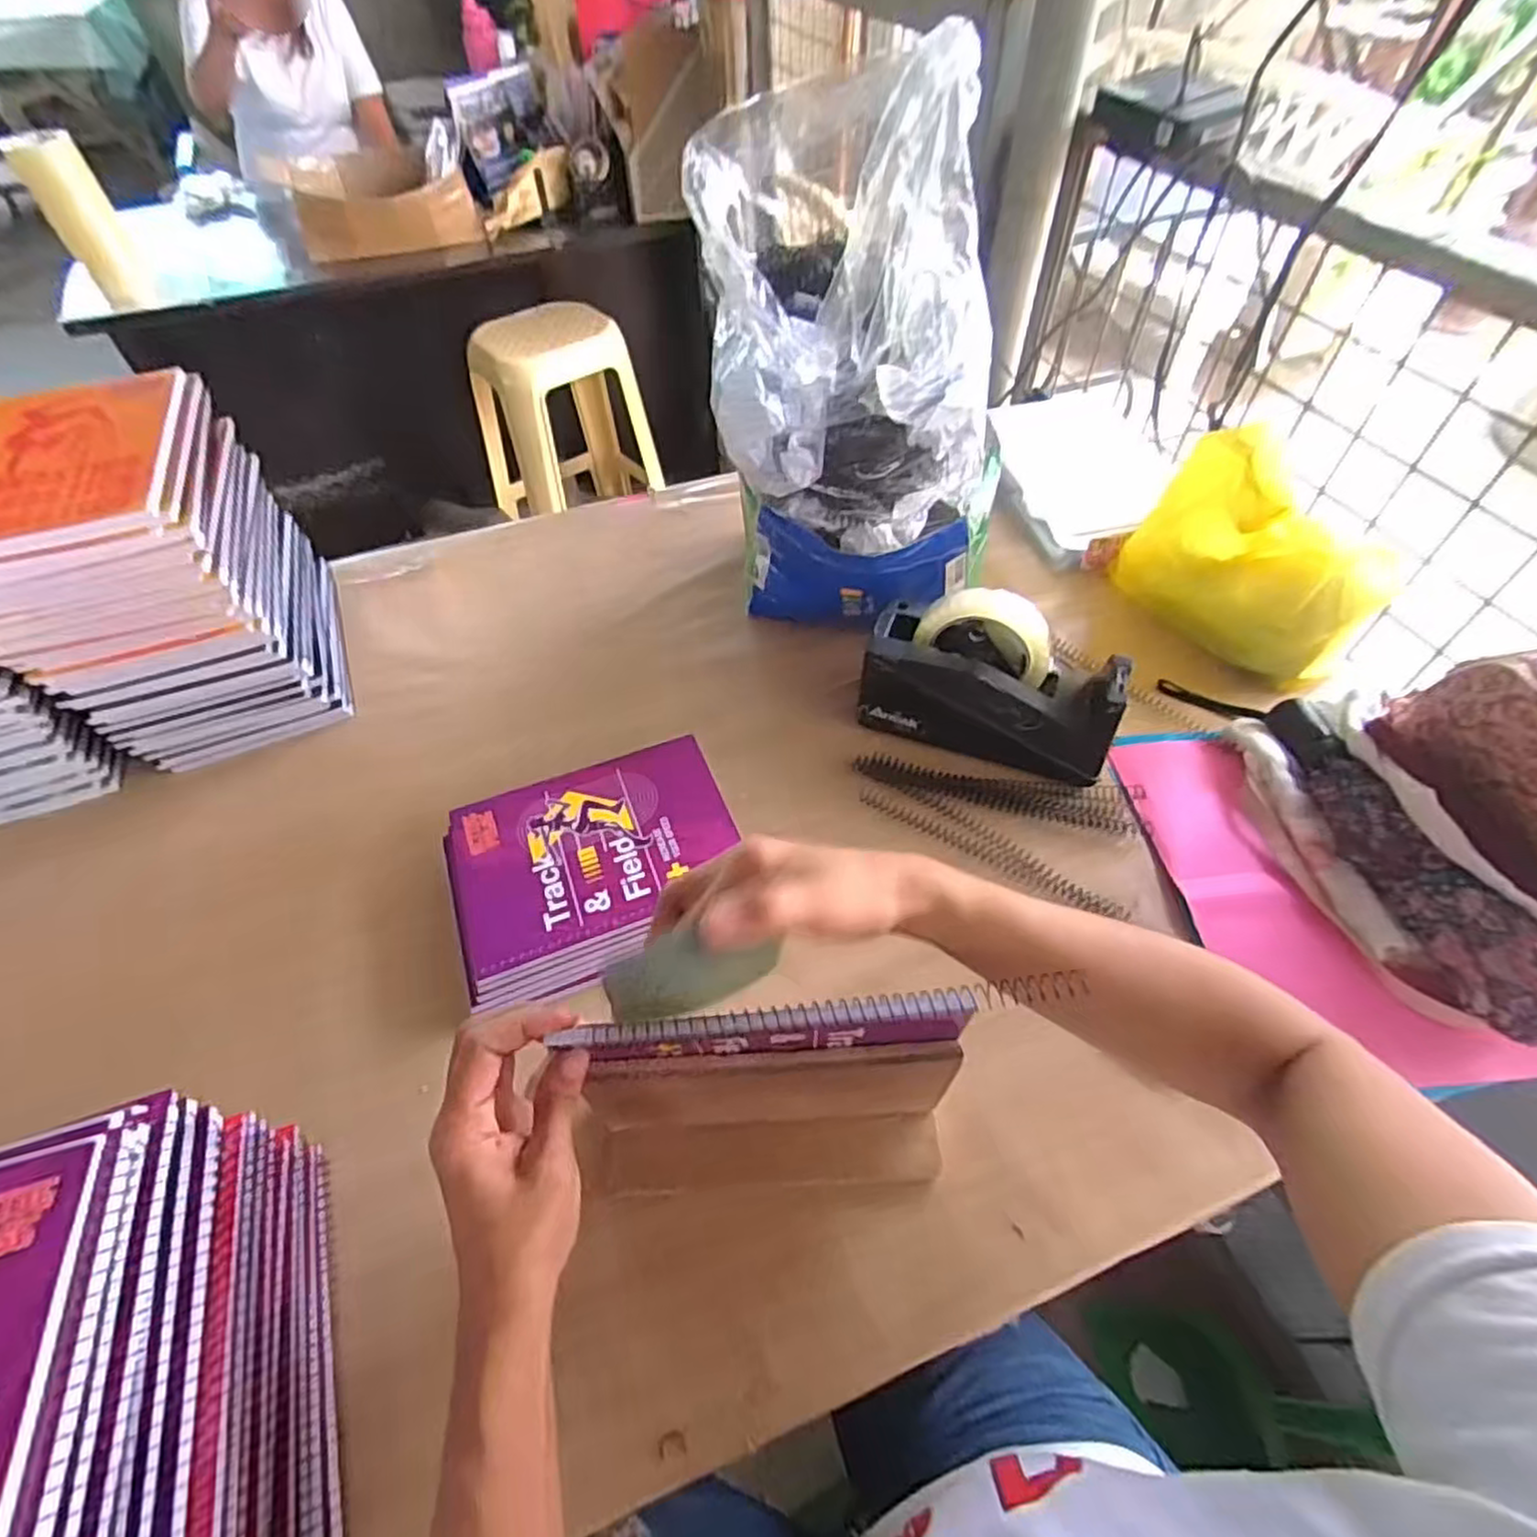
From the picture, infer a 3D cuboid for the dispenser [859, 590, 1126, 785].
[{"bbox_3d":[0.183,-0.070,0.589,0.201,0.120,0.079,20,56,16],"label":"dispenser"}]

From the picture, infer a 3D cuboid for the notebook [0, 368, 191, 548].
[{"bbox_3d":[-0.516,-0.230,0.524,0.158,0.016,0.209,-17,54,-11],"label":"notebook"}]

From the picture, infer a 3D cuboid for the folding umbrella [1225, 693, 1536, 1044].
[{"bbox_3d":[0.439,0.053,0.518,0.093,0.064,0.281,-9,53,-5],"label":"folding umbrella"}]

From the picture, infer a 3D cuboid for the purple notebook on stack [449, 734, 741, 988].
[{"bbox_3d":[-0.129,0.059,0.546,0.200,0.006,0.151,-19,54,-12],"label":"purple notebook on stack"}]

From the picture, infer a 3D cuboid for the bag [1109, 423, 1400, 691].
[{"bbox_3d":[0.418,-0.185,0.641,0.077,0.190,0.212,-33,59,-21],"label":"bag"}]

